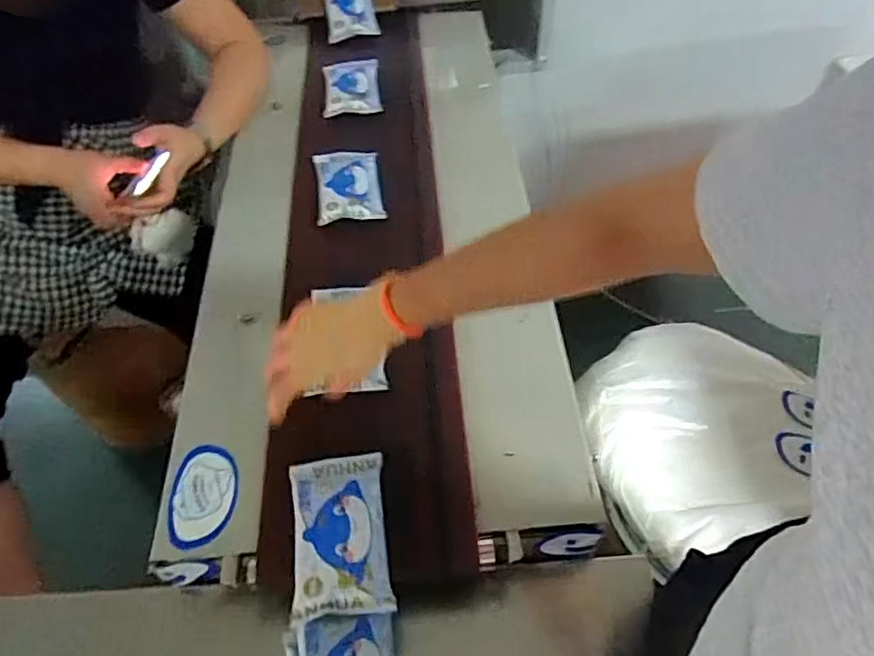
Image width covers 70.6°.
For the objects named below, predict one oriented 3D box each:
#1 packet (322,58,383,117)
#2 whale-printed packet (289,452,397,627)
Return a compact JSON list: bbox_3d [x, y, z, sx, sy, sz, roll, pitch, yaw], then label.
[{"bbox_3d":[-0.140,-0.398,1.028,0.092,0.022,0.152,-7,48,-5],"label":"packet"},{"bbox_3d":[-0.088,0.181,0.553,0.084,0.020,0.143,-6,54,-6],"label":"whale-printed packet"}]

